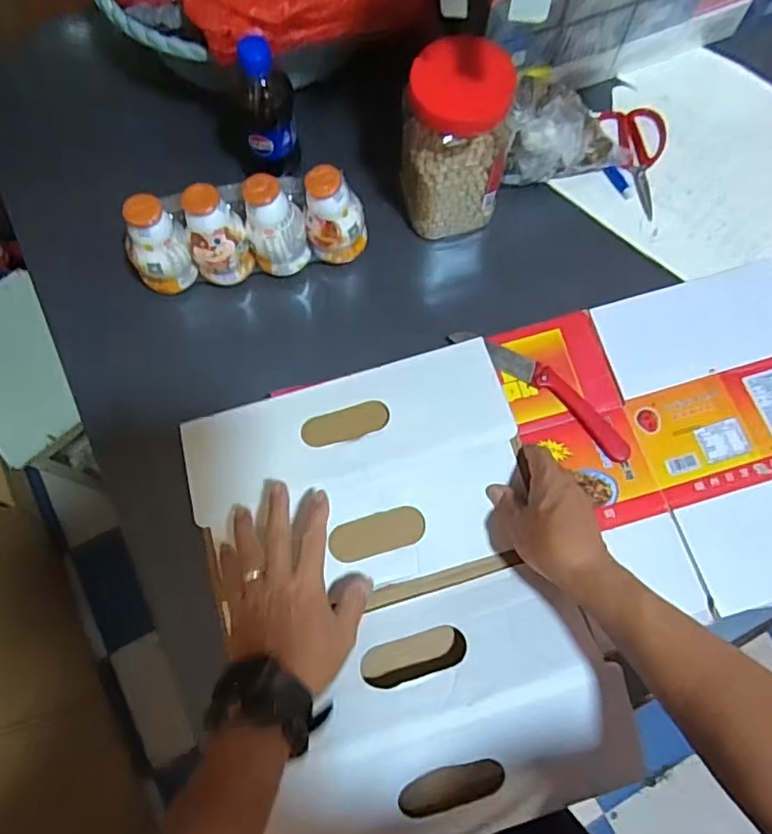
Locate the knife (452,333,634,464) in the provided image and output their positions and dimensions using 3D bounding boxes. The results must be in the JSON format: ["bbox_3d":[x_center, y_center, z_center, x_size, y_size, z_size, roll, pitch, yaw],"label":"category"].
[{"bbox_3d":[0.157,-0.029,0.581,0.205,0.011,0.035,37,76,11],"label":"knife"}]

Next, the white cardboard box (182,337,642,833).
[{"bbox_3d":[0.006,0.146,0.500,0.293,0.052,0.392,-16,73,-5],"label":"white cardboard box"}]

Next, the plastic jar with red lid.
[{"bbox_3d":[0.068,-0.268,0.576,0.101,0.158,0.093,-3,73,-1],"label":"plastic jar with red lid"}]

